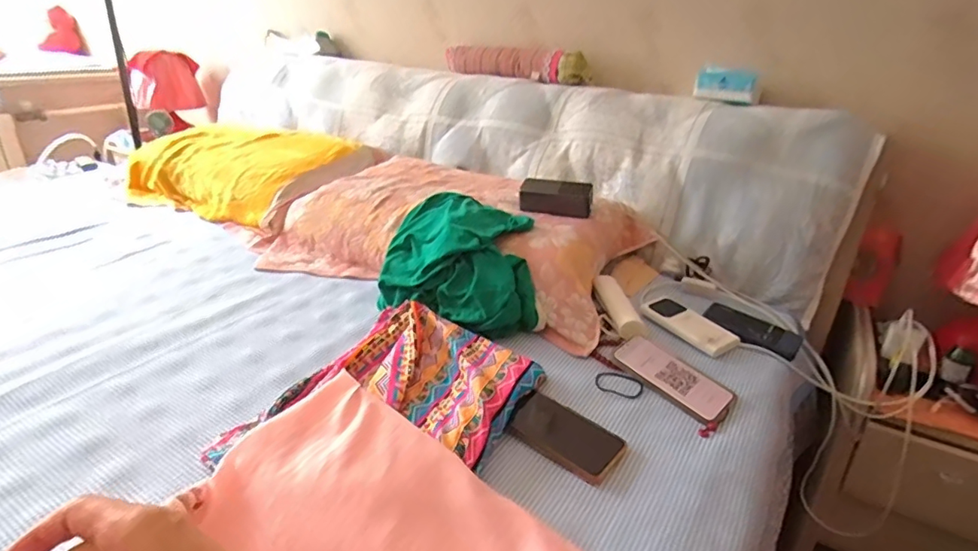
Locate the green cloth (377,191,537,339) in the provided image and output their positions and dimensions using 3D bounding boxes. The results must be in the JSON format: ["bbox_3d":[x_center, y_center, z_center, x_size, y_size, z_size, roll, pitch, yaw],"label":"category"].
[{"bbox_3d":[-0.043,-0.029,0.883,0.250,0.138,0.227,6,26,7],"label":"green cloth"}]

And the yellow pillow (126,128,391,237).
[{"bbox_3d":[-0.602,-0.266,1.333,0.590,0.157,0.361,15,29,24],"label":"yellow pillow"}]

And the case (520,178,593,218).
[{"bbox_3d":[0.123,-0.144,0.975,0.129,0.057,0.037,8,26,11],"label":"case"}]

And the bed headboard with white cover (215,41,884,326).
[{"bbox_3d":[-0.118,-0.367,1.391,1.824,0.317,0.253,19,30,30],"label":"bed headboard with white cover"}]

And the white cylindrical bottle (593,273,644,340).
[{"bbox_3d":[0.214,0.048,0.876,0.041,0.030,0.148,-2,38,-12],"label":"white cylindrical bottle"}]

